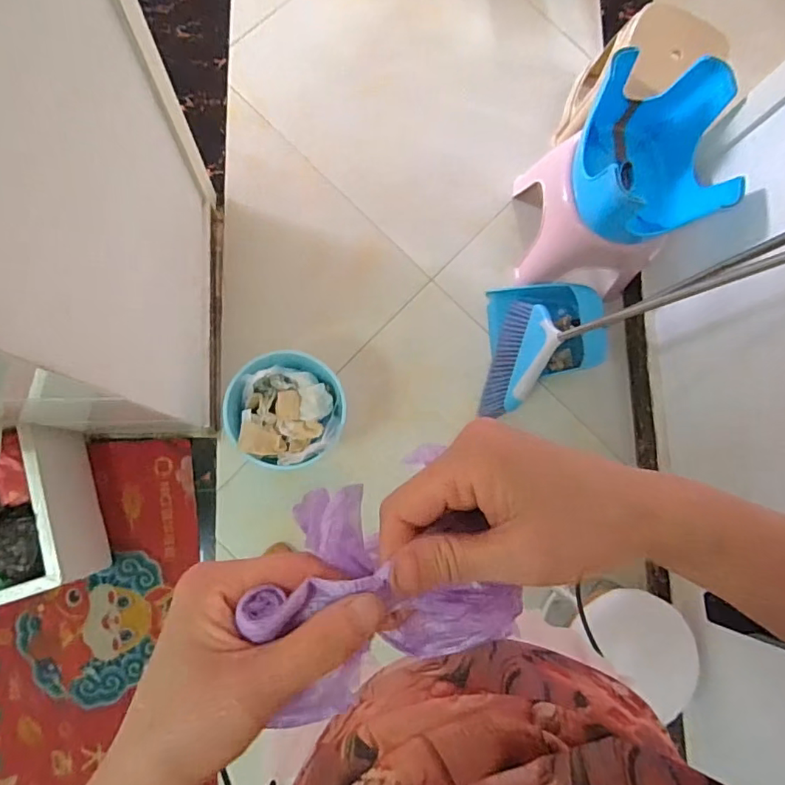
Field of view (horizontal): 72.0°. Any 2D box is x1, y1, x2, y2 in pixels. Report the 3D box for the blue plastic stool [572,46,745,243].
[{"bbox_3d":[0.493,-0.454,1.041,0.236,0.173,0.284,4,81,-6],"label":"blue plastic stool"}]

